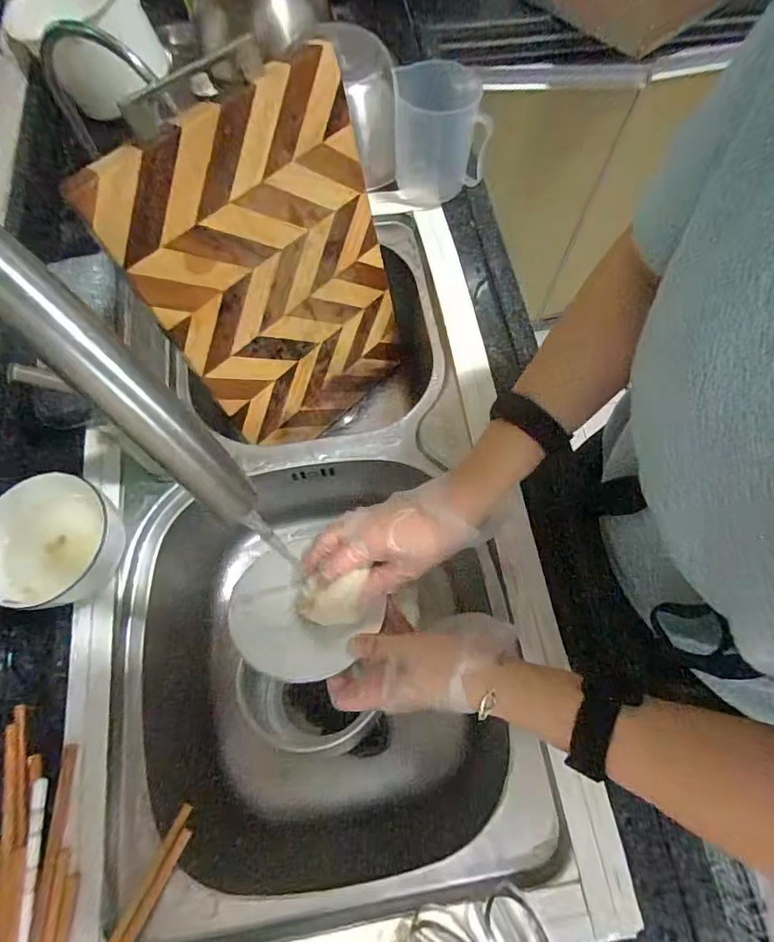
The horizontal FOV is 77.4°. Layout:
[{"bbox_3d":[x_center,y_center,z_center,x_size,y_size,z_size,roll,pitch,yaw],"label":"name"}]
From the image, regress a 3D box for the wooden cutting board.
[{"bbox_3d":[-0.101,-0.183,0.518,0.250,0.366,0.023,-43,58,-14],"label":"wooden cutting board"}]

